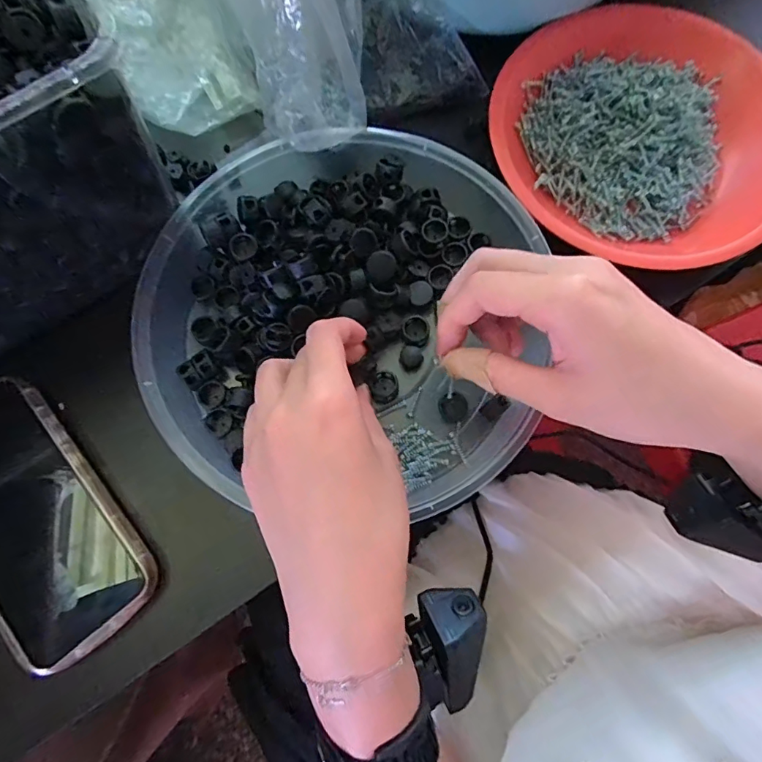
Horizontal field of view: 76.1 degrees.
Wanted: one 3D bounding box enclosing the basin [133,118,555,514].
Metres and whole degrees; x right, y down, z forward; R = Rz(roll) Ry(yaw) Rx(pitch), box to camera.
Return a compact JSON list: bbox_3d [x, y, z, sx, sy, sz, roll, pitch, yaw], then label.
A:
[{"bbox_3d":[-0.026,-0.048,0.295,0.217,0.050,0.226,0,76,1],"label":"basin"}]

